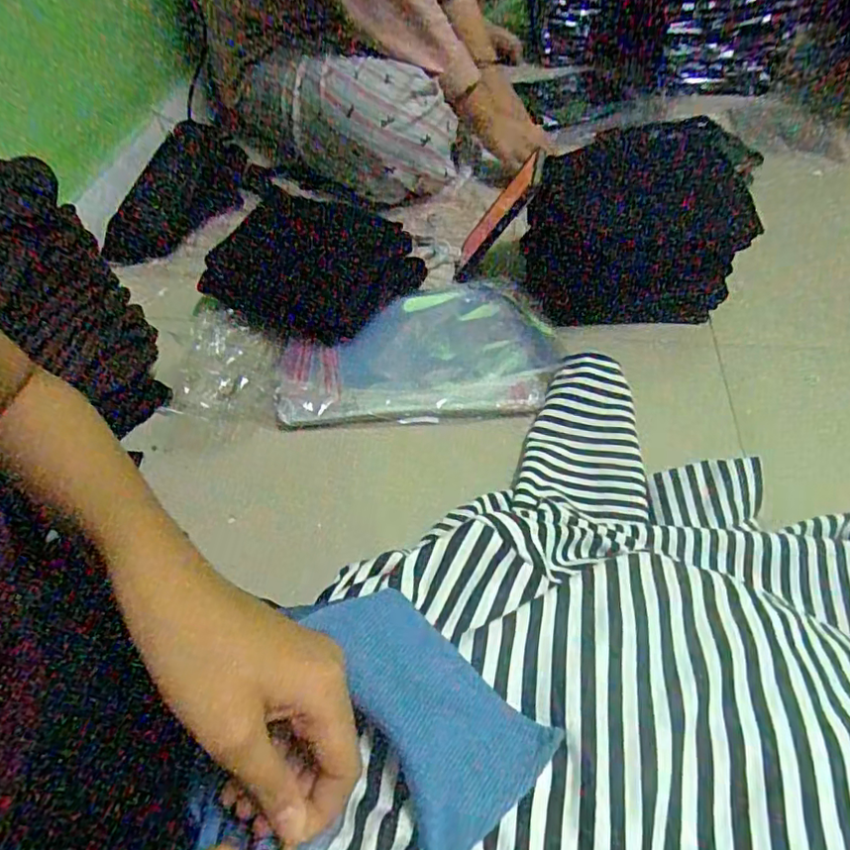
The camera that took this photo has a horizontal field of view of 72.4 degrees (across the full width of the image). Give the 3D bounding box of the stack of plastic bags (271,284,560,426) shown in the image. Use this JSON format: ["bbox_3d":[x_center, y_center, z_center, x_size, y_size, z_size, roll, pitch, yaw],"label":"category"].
[{"bbox_3d":[-0.010,-0.083,0.632,0.284,0.022,0.182,-2,51,2],"label":"stack of plastic bags"}]

